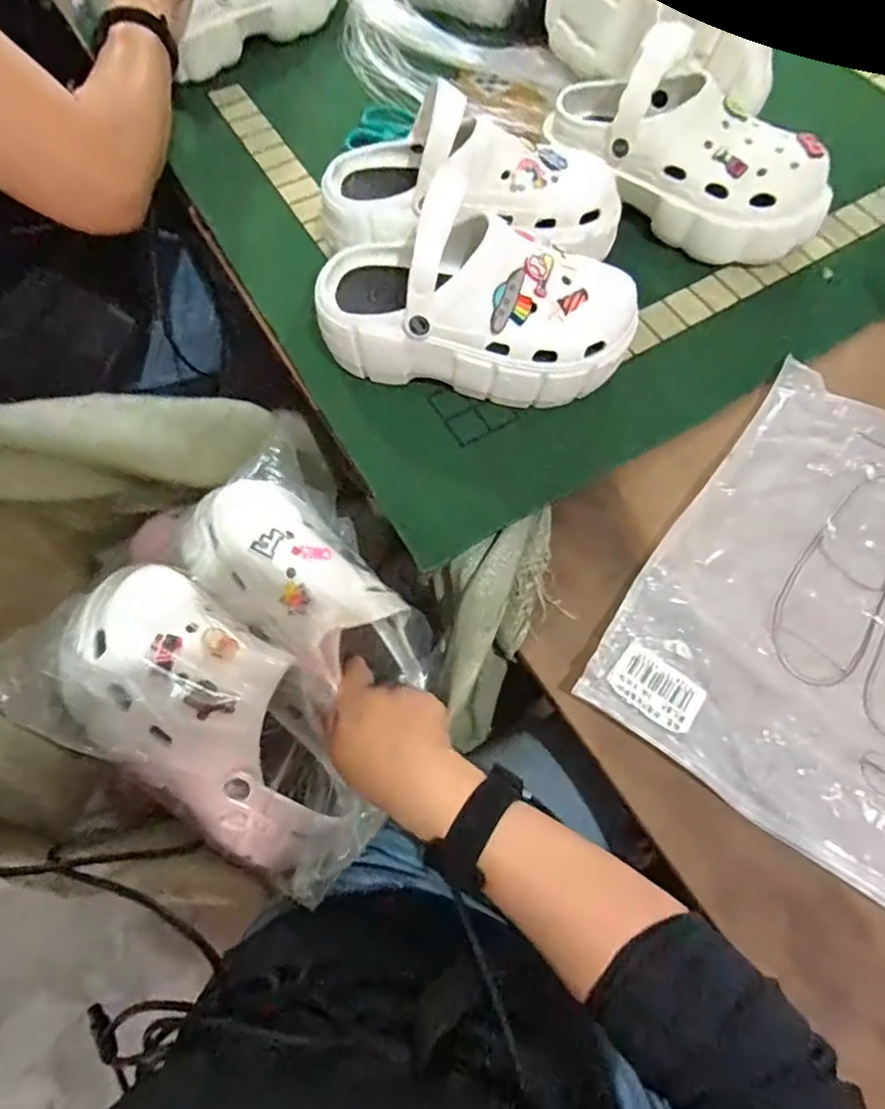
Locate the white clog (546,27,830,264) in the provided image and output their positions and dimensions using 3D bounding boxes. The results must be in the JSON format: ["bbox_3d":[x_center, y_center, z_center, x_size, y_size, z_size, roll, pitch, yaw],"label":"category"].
[{"bbox_3d":[0.229,-0.368,0.552,0.258,0.096,0.104,33,74,-1],"label":"white clog"}]

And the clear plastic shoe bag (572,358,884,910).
[{"bbox_3d":[0.324,0.051,0.443,0.318,0.012,0.344,34,75,13],"label":"clear plastic shoe bag"}]

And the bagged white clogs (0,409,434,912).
[{"bbox_3d":[-0.117,0.063,0.432,0.244,0.142,0.259,37,75,14],"label":"bagged white clogs"}]

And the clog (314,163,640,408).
[{"bbox_3d":[0.026,-0.199,0.474,0.253,0.119,0.095,10,69,5],"label":"clog"}]

